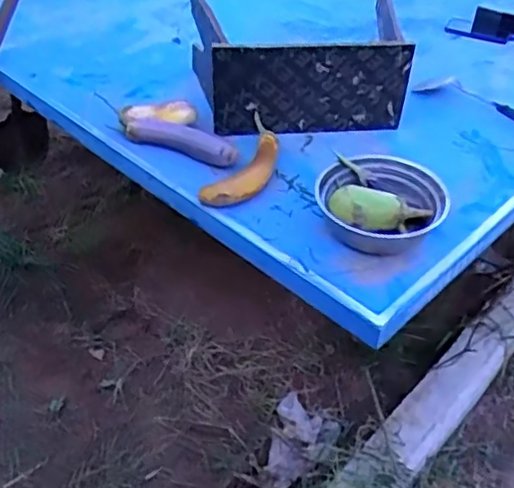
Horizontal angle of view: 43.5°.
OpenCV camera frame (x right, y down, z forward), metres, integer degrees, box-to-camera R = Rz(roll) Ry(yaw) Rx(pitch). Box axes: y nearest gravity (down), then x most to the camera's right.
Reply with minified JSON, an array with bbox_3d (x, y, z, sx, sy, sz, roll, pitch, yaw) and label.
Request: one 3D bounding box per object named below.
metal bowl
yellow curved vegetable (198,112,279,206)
[{"bbox_3d":[0.215,-0.074,1.127,0.215,0.085,0.203,2,41,-2],"label":"metal bowl"},{"bbox_3d":[-0.013,-0.151,1.234,0.098,0.049,0.247,19,44,17],"label":"yellow curved vegetable"}]

